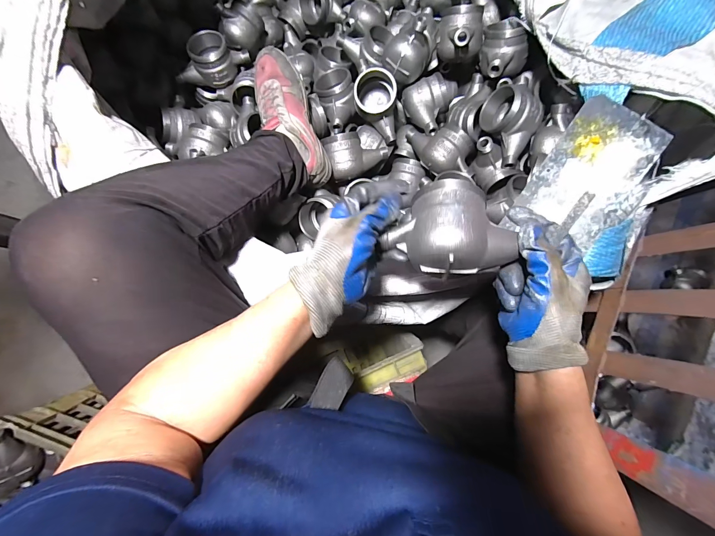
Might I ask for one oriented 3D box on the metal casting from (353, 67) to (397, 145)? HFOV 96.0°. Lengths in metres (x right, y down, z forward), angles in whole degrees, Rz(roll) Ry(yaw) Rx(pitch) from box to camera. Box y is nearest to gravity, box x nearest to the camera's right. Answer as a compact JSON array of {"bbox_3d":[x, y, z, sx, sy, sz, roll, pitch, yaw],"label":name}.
[{"bbox_3d":[0.039,-0.329,0.656,0.078,0.100,0.137,-1,124,6],"label":"metal casting"}]

